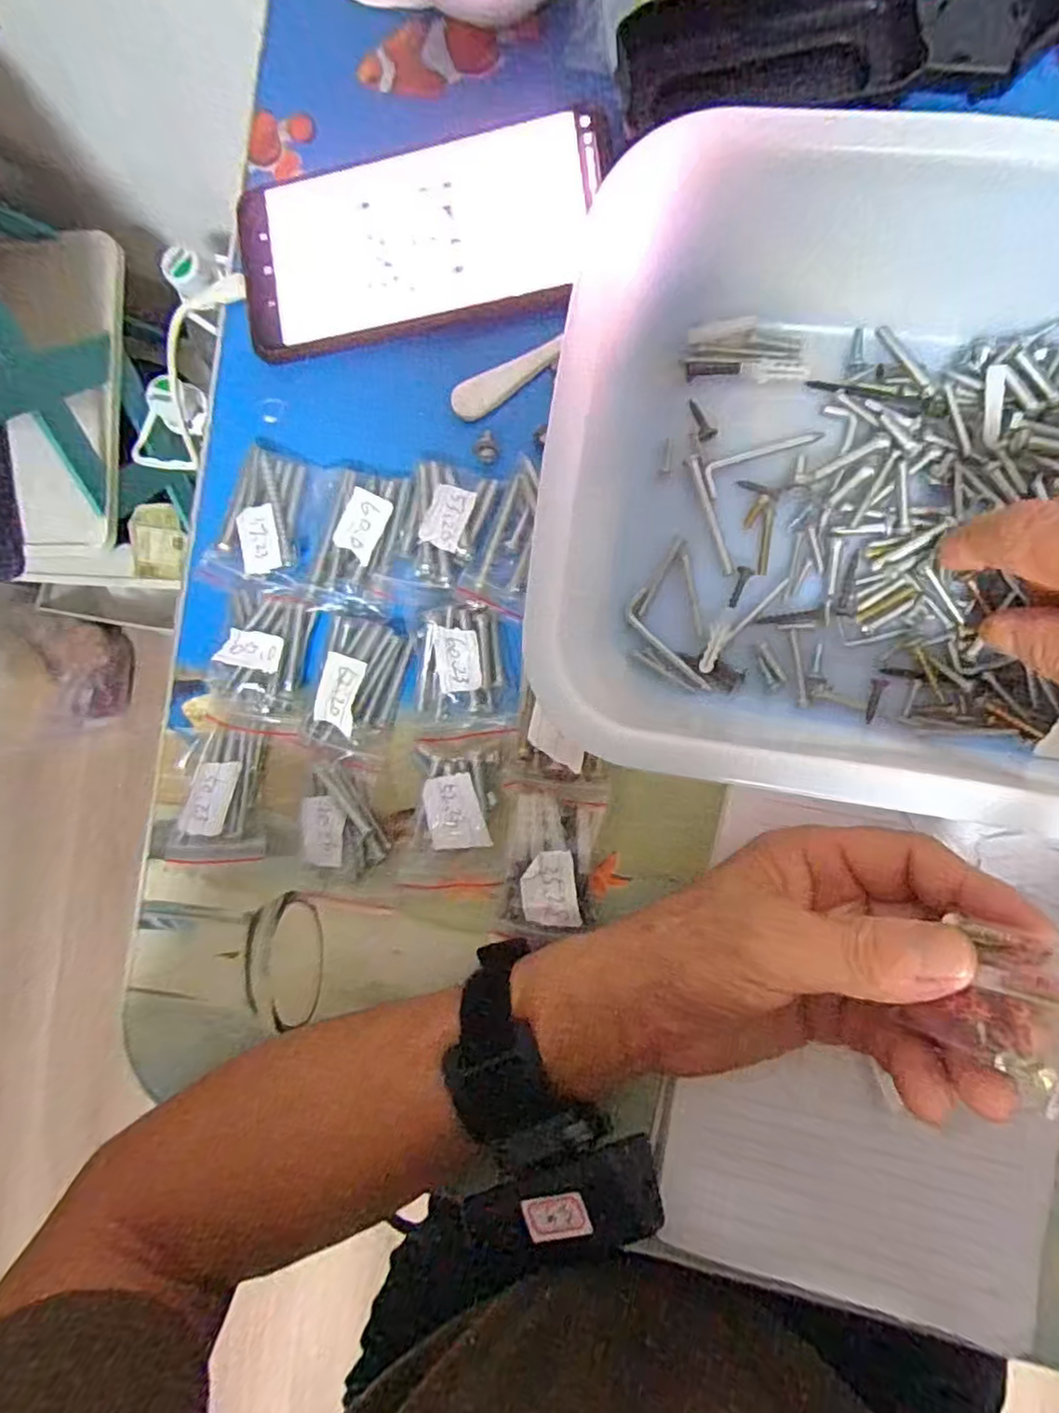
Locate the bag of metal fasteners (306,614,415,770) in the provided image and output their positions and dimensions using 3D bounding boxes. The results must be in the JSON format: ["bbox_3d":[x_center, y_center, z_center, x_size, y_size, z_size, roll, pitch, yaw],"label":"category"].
[{"bbox_3d":[-0.076,-0.006,0.282,0.035,0.011,0.061,15,93,7],"label":"bag of metal fasteners"}]

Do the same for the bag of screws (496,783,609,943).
[{"bbox_3d":[0.009,0.064,0.273,0.040,0.009,0.063,5,92,7],"label":"bag of screws"}]

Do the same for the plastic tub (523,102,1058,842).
[{"bbox_3d":[0.153,-0.080,0.230,0.284,0.067,0.208,6,92,7],"label":"plastic tub"}]

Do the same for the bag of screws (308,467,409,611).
[{"bbox_3d":[-0.074,-0.072,0.288,0.034,0.008,0.062,11,92,7],"label":"bag of screws"}]

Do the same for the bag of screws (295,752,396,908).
[{"bbox_3d":[-0.080,0.055,0.287,0.046,0.009,0.067,10,92,7],"label":"bag of screws"}]

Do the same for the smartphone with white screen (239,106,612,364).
[{"bbox_3d":[-0.048,-0.206,0.283,0.158,0.007,0.090,-6,90,8],"label":"smartphone with white screen"}]

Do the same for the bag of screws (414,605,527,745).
[{"bbox_3d":[-0.027,-0.015,0.278,0.046,0.009,0.056,1,91,7],"label":"bag of screws"}]

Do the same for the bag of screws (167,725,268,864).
[{"bbox_3d":[-0.139,0.041,0.294,0.039,0.012,0.061,7,92,7],"label":"bag of screws"}]

